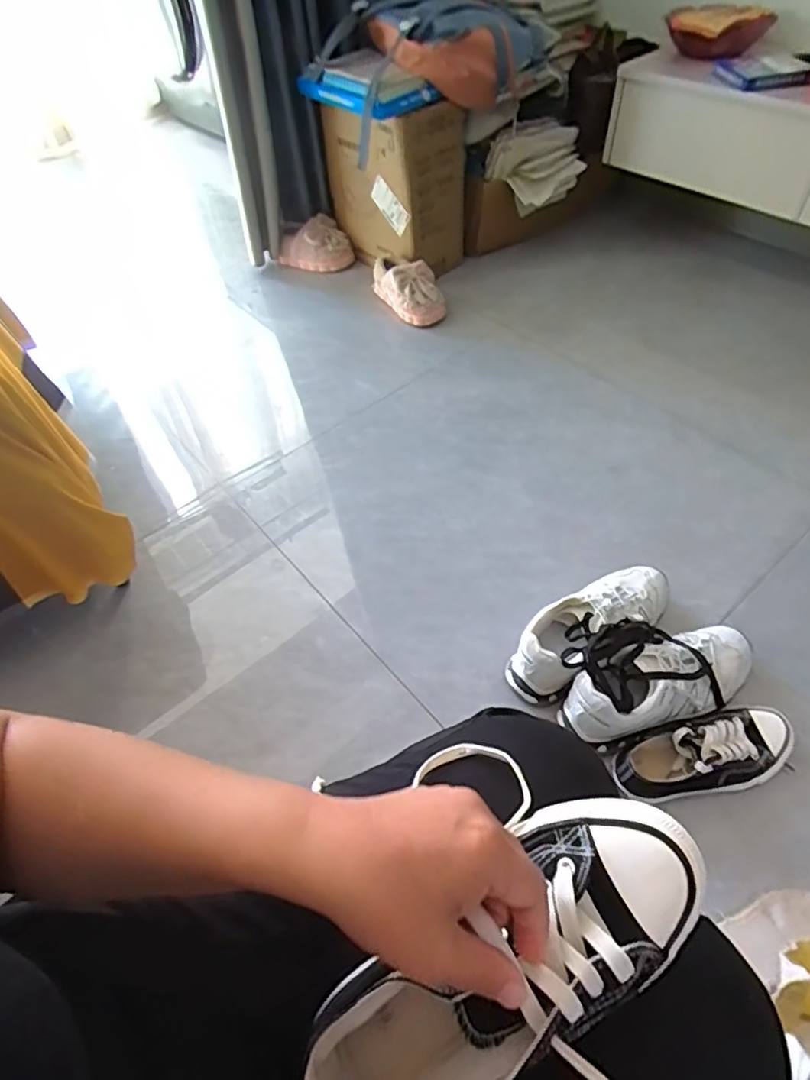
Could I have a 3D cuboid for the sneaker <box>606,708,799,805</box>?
[{"bbox_3d":[0.391,0.271,0.734,0.224,0.073,0.093,-16,54,-9],"label":"sneaker"}]

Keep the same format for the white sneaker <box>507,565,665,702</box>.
[{"bbox_3d":[0.267,0.117,0.822,0.270,0.109,0.092,-32,56,-18],"label":"white sneaker"}]

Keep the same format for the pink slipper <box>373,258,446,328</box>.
[{"bbox_3d":[-0.001,-0.631,1.405,0.106,0.088,0.258,-25,56,-15],"label":"pink slipper"}]

